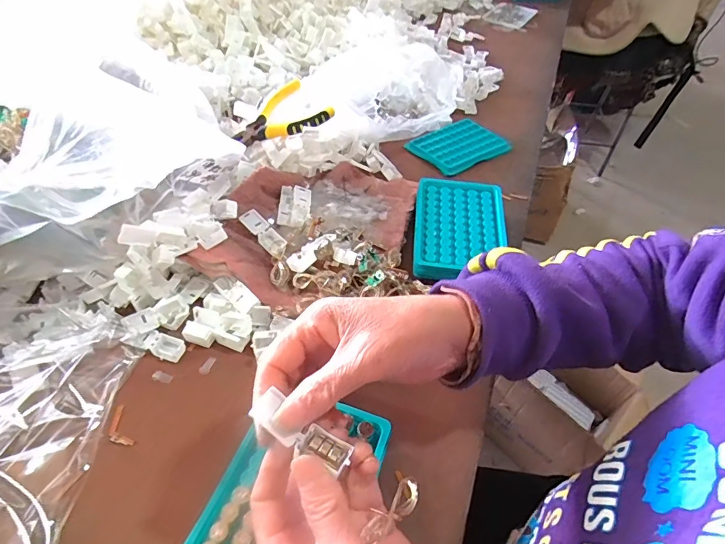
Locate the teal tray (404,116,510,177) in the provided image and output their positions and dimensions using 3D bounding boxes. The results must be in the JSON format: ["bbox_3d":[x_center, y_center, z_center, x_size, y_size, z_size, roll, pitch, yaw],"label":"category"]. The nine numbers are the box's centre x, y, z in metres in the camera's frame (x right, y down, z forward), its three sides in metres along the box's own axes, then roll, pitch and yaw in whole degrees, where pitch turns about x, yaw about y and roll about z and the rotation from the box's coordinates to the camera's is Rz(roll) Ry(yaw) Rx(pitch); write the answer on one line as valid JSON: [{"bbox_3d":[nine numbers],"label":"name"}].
[{"bbox_3d":[0.140,-0.188,0.637,0.126,0.009,0.099,-29,56,-25],"label":"teal tray"}]

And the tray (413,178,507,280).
[{"bbox_3d":[0.109,-0.049,0.489,0.097,0.032,0.134,7,49,3],"label":"tray"}]

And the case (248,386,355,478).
[{"bbox_3d":[-0.031,0.081,0.222,0.054,0.008,0.019,31,52,3],"label":"case"}]

